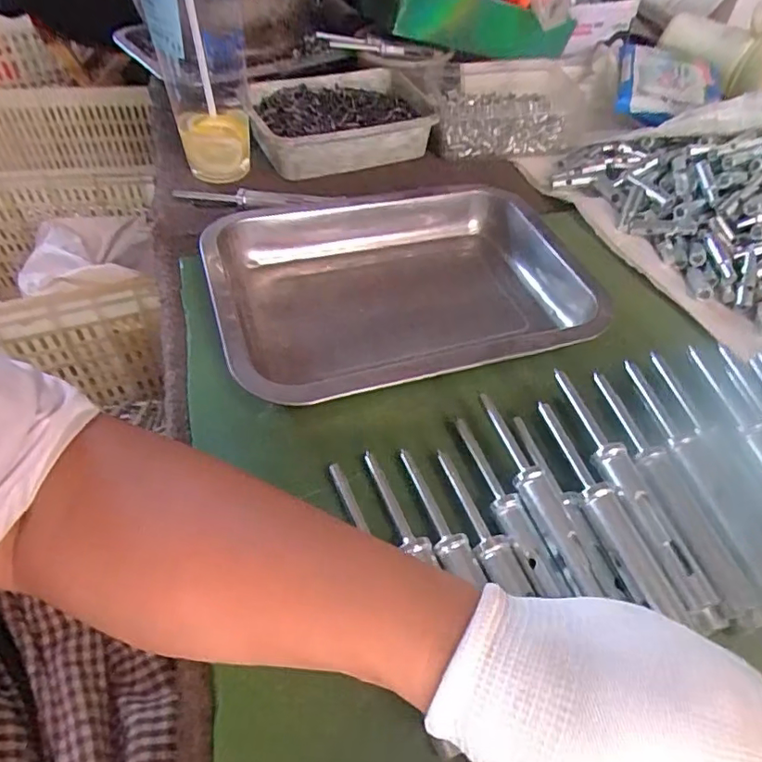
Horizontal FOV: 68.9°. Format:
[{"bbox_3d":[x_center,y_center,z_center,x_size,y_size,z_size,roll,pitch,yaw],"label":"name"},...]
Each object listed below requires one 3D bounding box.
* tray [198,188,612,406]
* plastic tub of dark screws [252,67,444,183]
[{"bbox_3d":[0.014,-0.070,0.397,0.253,0.042,0.190,-16,52,-15],"label":"tray"},{"bbox_3d":[-0.040,-0.264,0.559,0.188,0.040,0.132,-18,54,-17],"label":"plastic tub of dark screws"}]

